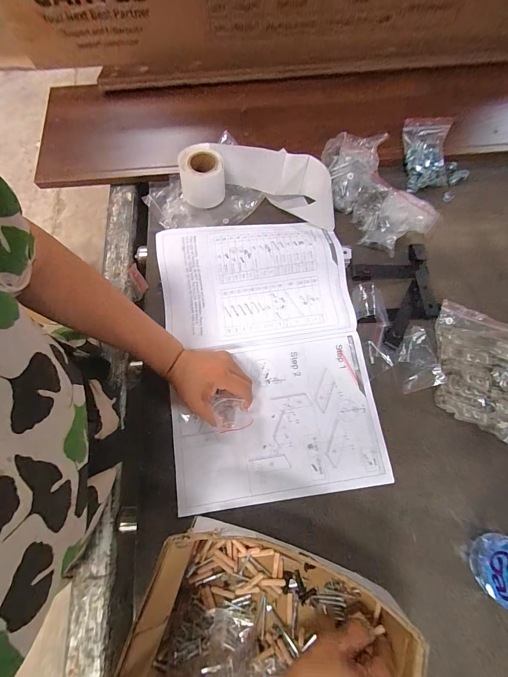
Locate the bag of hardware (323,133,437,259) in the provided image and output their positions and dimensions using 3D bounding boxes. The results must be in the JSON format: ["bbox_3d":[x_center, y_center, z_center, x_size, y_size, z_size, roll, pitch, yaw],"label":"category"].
[{"bbox_3d":[0.202,-0.246,0.474,0.134,0.039,0.218,-24,76,-6],"label":"bag of hardware"}]

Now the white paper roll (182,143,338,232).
[{"bbox_3d":[0.011,-0.251,0.461,0.247,0.058,0.081,11,75,3],"label":"white paper roll"}]

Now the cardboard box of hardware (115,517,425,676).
[{"bbox_3d":[0.007,0.323,0.287,0.257,0.092,0.177,20,74,4],"label":"cardboard box of hardware"}]

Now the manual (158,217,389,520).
[{"bbox_3d":[0.016,0.012,0.415,0.280,0.034,0.403,-7,74,-4],"label":"manual"}]

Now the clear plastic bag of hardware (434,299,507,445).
[{"bbox_3d":[0.317,0.042,0.398,0.134,0.037,0.174,19,76,6],"label":"clear plastic bag of hardware"}]

